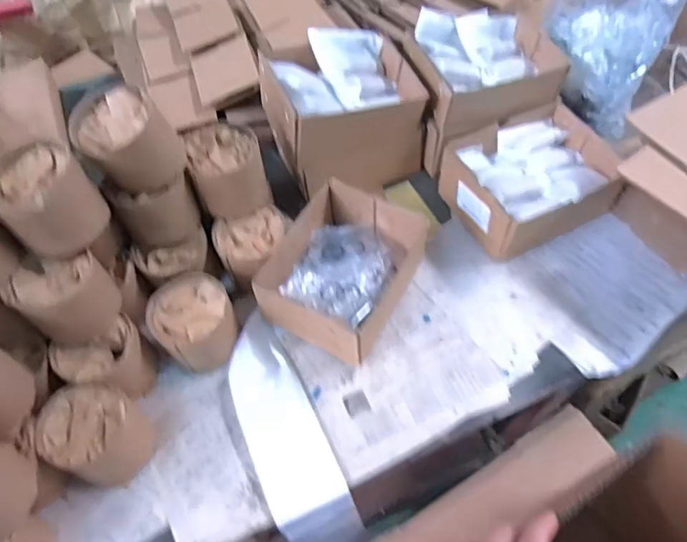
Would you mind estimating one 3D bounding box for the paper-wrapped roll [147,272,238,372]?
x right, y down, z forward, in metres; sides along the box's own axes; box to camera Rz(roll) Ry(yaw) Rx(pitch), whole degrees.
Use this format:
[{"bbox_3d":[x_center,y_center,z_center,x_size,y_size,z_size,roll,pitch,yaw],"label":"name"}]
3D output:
[{"bbox_3d":[-0.179,0.065,0.638,0.090,0.078,0.099,-31,62,-15],"label":"paper-wrapped roll"}]

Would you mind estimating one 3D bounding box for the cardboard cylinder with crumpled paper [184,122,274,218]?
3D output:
[{"bbox_3d":[-0.146,-0.131,0.668,0.083,0.084,0.092,-18,59,-8],"label":"cardboard cylinder with crumpled paper"}]

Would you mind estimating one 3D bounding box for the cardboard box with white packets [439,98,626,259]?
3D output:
[{"bbox_3d":[0.254,-0.124,0.708,0.198,0.084,0.162,-24,60,-11],"label":"cardboard box with white packets"}]

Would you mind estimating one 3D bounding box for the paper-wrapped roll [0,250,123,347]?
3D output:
[{"bbox_3d":[-0.311,0.027,0.583,0.084,0.082,0.091,33,66,21],"label":"paper-wrapped roll"}]

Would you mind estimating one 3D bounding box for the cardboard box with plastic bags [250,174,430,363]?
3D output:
[{"bbox_3d":[0.005,0.004,0.649,0.163,0.086,0.196,24,63,17],"label":"cardboard box with plastic bags"}]

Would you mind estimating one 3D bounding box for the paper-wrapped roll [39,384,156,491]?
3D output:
[{"bbox_3d":[-0.271,0.180,0.574,0.101,0.080,0.092,21,62,15],"label":"paper-wrapped roll"}]

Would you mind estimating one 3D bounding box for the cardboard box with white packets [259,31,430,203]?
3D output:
[{"bbox_3d":[0.002,-0.225,0.738,0.195,0.158,0.155,-21,59,-9],"label":"cardboard box with white packets"}]

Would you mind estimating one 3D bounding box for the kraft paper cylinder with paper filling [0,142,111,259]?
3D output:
[{"bbox_3d":[-0.316,-0.077,0.549,0.093,0.081,0.100,-40,64,-19],"label":"kraft paper cylinder with paper filling"}]

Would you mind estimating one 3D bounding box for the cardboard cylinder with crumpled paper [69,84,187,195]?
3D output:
[{"bbox_3d":[-0.240,-0.146,0.583,0.098,0.090,0.089,-29,61,-14],"label":"cardboard cylinder with crumpled paper"}]

